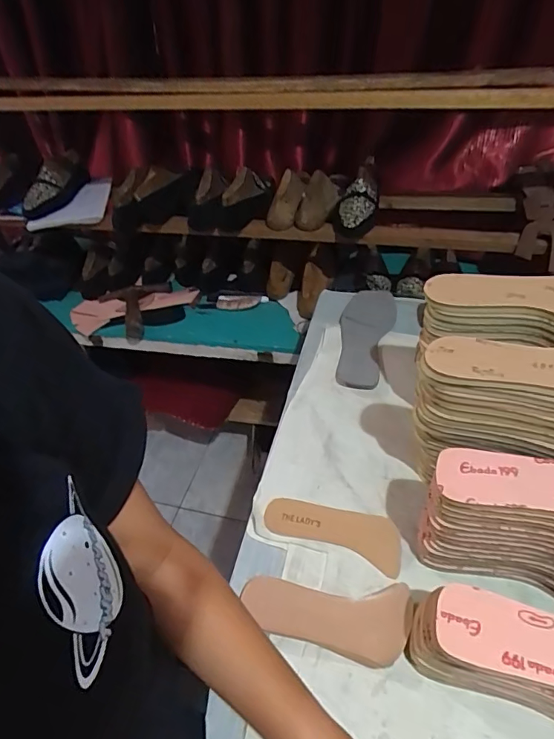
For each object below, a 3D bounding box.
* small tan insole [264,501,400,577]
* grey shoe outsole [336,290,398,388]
[{"bbox_3d":[0.064,0.177,0.537,0.153,0.010,0.058,14,45,19],"label":"small tan insole"},{"bbox_3d":[0.142,-0.061,0.764,0.084,0.018,0.240,8,43,13],"label":"grey shoe outsole"}]

